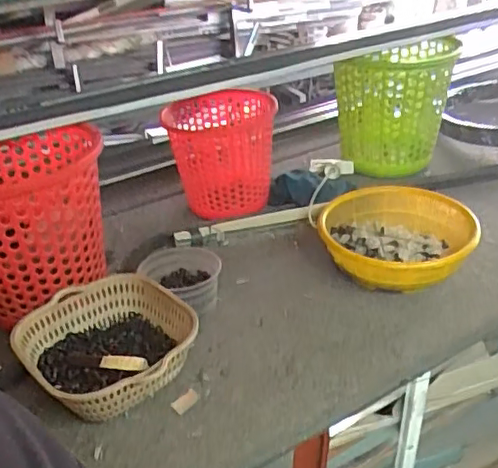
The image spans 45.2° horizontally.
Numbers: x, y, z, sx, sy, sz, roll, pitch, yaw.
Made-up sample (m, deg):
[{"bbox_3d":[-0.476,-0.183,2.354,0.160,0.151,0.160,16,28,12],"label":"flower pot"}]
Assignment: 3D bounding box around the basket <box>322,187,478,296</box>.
[{"bbox_3d":[0.224,0.004,0.915,0.225,0.073,0.218,3,32,11],"label":"basket"}]

